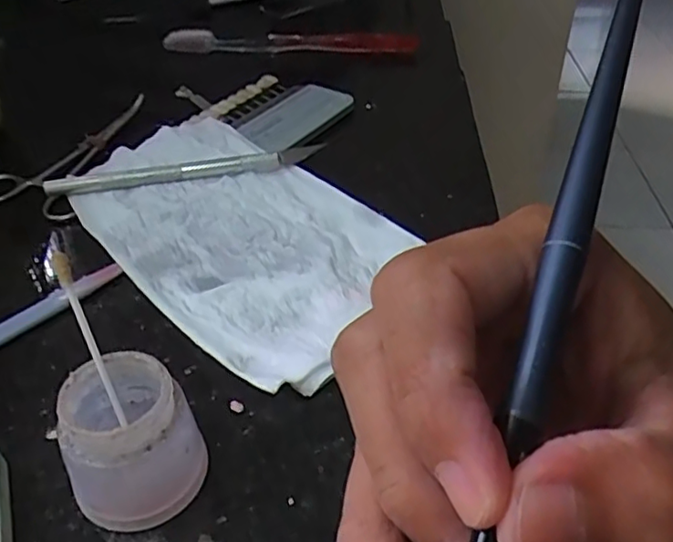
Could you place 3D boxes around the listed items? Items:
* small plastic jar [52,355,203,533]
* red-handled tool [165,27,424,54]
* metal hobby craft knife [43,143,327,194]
[{"bbox_3d":[-0.060,0.050,0.183,0.036,0.040,0.033,-1,40,1],"label":"small plastic jar"},{"bbox_3d":[-0.034,-0.173,0.465,0.184,0.010,0.028,5,40,7],"label":"red-handled tool"},{"bbox_3d":[-0.075,-0.051,0.315,0.135,0.013,0.011,-5,40,-5],"label":"metal hobby craft knife"}]

